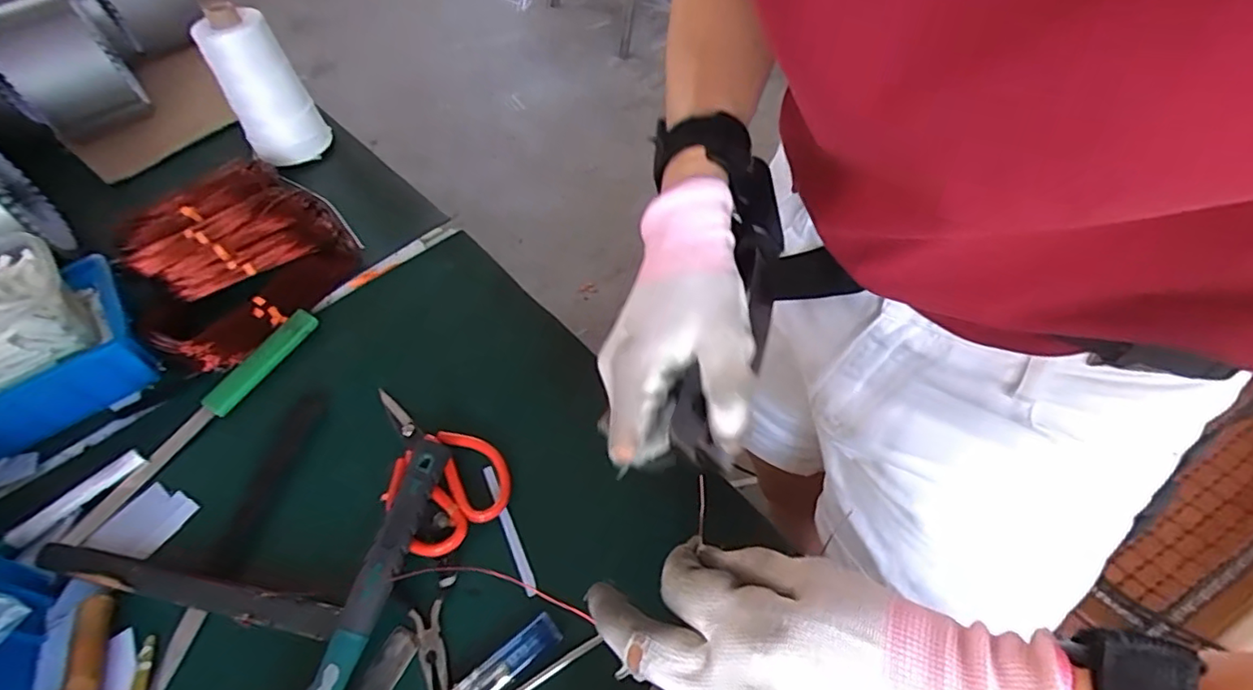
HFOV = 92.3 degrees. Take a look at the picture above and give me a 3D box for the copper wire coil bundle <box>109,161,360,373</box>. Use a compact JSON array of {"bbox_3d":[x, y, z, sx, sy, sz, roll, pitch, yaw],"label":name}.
[{"bbox_3d":[-0.416,-0.104,0.619,0.262,0.066,0.195,35,63,25],"label":"copper wire coil bundle"}]

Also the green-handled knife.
[{"bbox_3d":[-0.370,0.059,0.524,0.030,0.010,0.245,23,59,19],"label":"green-handled knife"}]

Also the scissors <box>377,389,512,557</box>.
[{"bbox_3d":[-0.159,0.089,0.485,0.089,0.014,0.152,-34,59,-19],"label":"scissors"}]

